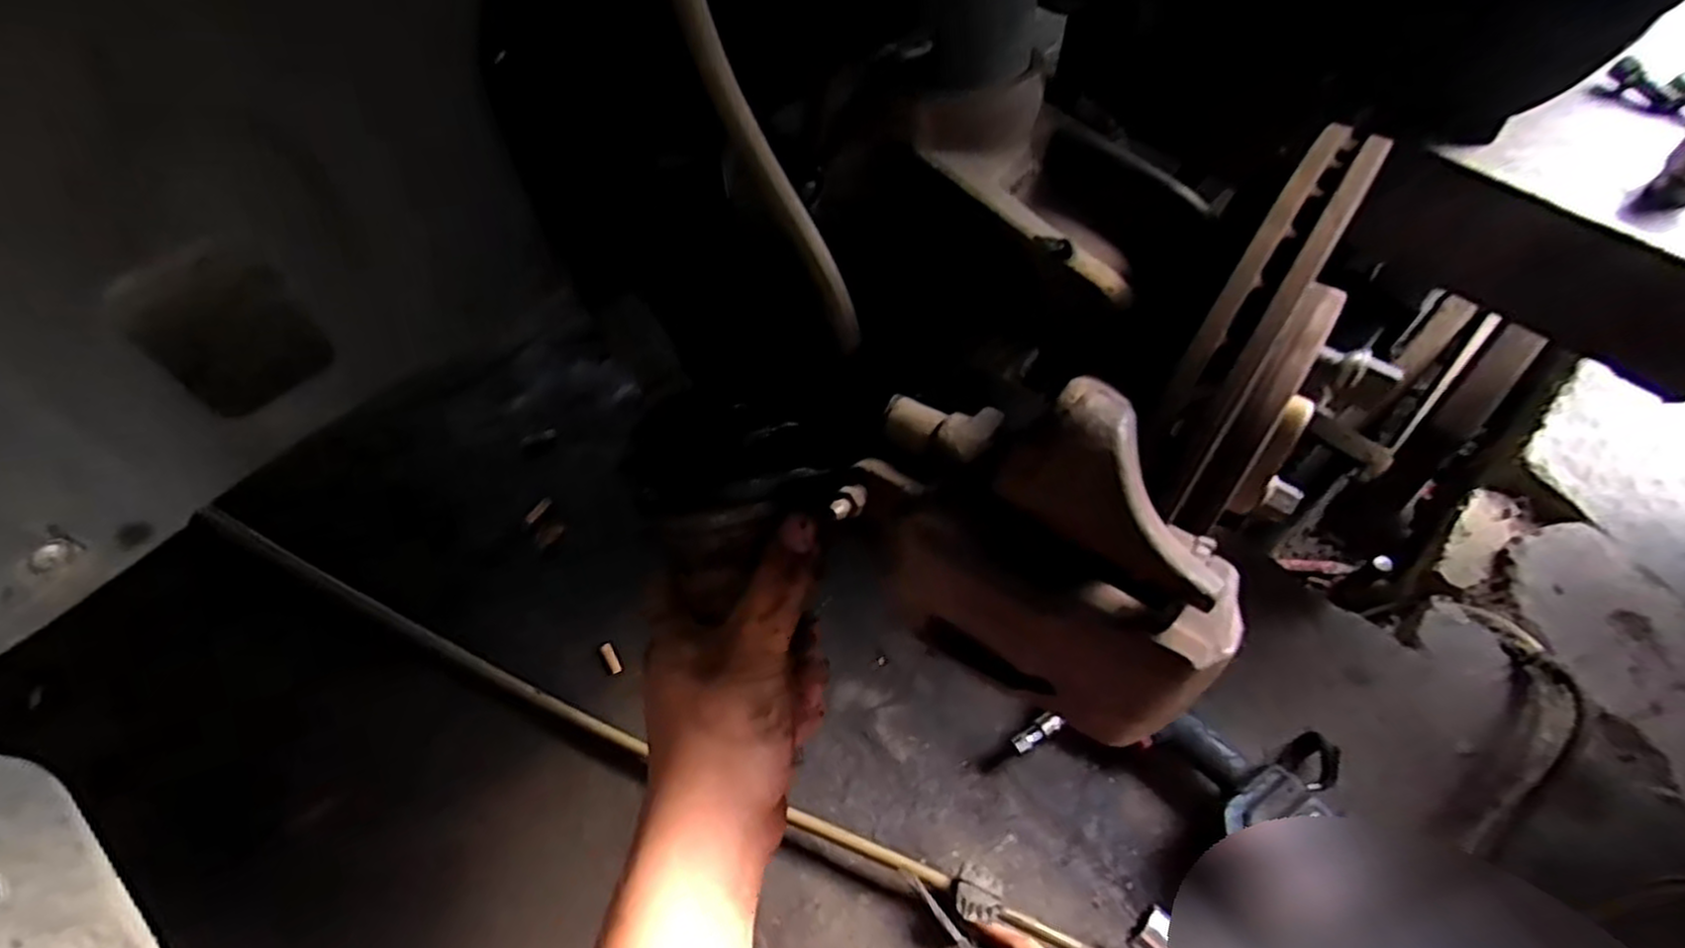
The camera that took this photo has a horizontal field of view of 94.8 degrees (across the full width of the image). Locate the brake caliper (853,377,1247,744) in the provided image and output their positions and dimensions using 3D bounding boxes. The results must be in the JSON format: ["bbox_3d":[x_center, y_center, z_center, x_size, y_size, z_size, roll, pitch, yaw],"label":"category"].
[{"bbox_3d":[0.067,0.026,0.269,0.132,0.104,0.074,17,57,12],"label":"brake caliper"}]

